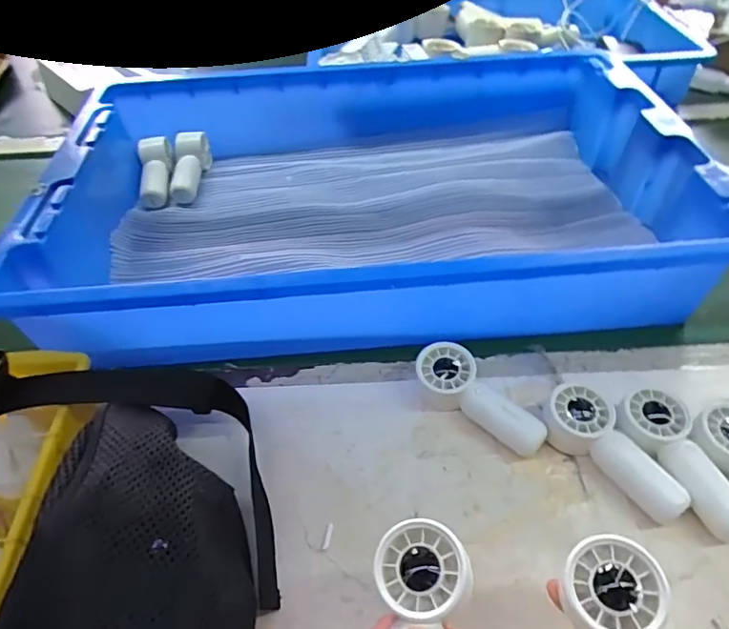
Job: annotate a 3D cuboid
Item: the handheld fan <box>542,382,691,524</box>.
[{"bbox_3d":[0.183,0.096,0.388,0.106,0.034,0.045,33,56,29],"label":"handheld fan"}]

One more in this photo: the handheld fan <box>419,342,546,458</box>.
[{"bbox_3d":[0.088,0.069,0.419,0.041,0.036,0.109,-35,54,-27],"label":"handheld fan"}]

